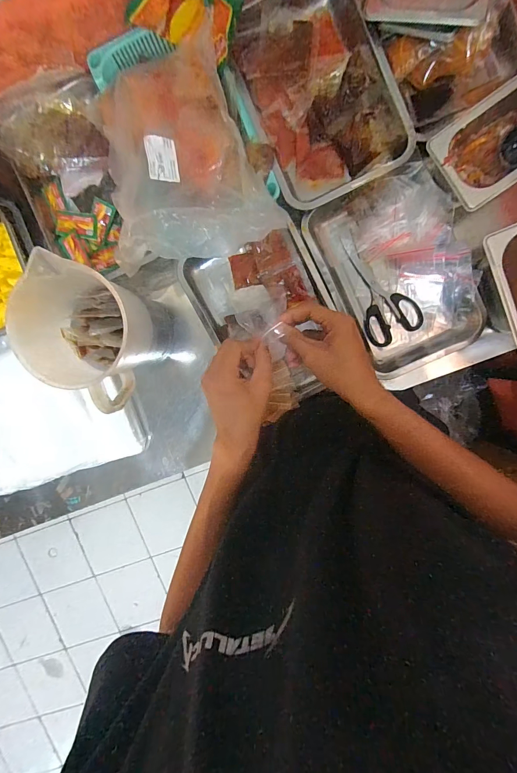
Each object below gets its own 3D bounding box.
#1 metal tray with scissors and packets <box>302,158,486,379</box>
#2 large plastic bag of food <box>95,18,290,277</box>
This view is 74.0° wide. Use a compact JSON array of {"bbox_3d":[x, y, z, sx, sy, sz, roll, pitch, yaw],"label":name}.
[{"bbox_3d":[0.219,-0.177,0.554,0.200,0.060,0.291,-26,94,7],"label":"metal tray with scissors and packets"},{"bbox_3d":[-0.108,-0.330,0.473,0.228,0.081,0.309,-10,96,5],"label":"large plastic bag of food"}]

